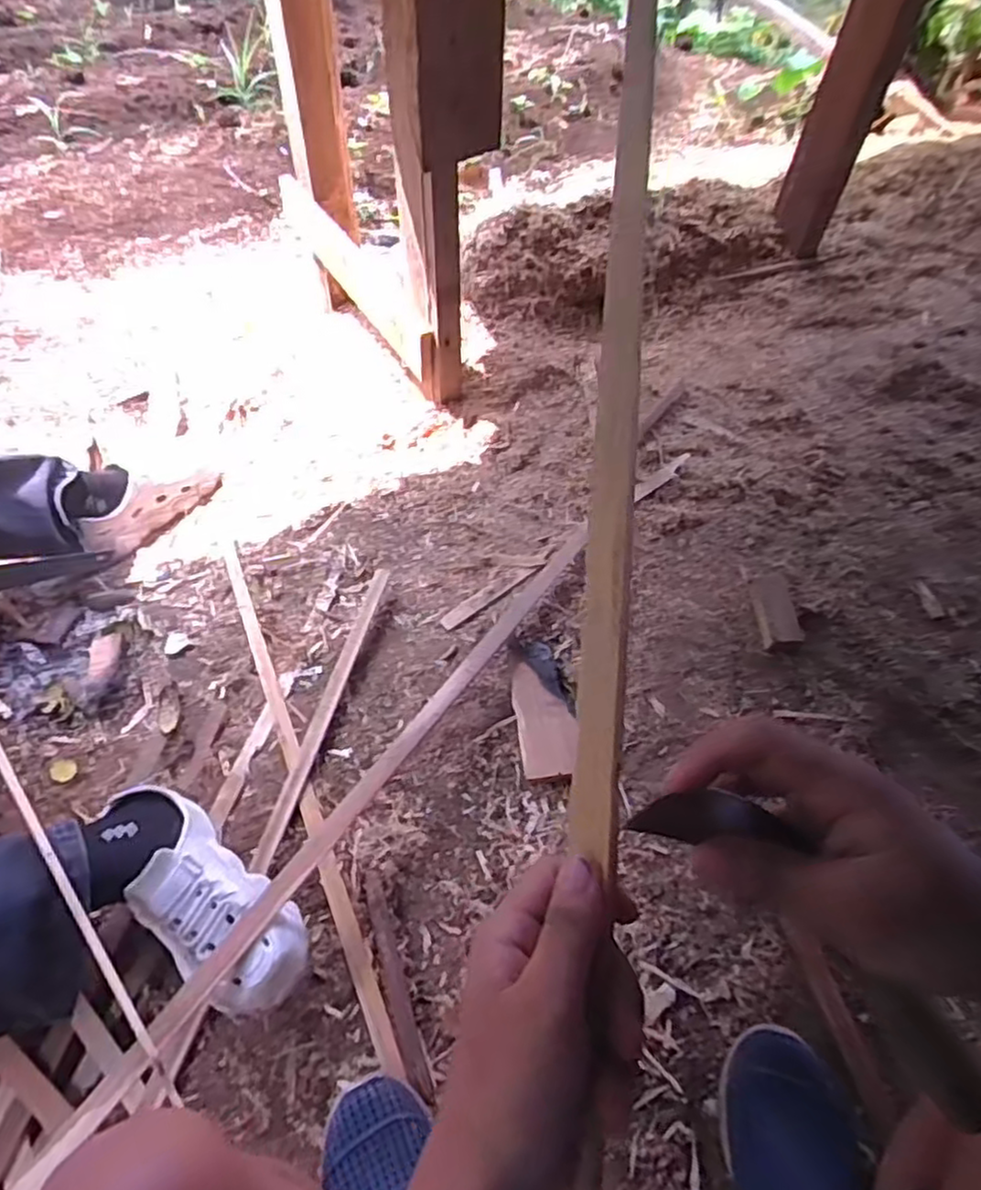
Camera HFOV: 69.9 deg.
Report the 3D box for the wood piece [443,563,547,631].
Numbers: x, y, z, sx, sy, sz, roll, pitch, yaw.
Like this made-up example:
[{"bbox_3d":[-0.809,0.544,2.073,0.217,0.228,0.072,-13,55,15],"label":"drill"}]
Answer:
[{"bbox_3d":[0.001,-0.003,0.973,0.160,0.007,0.026,-32,62,-18],"label":"wood piece"}]

